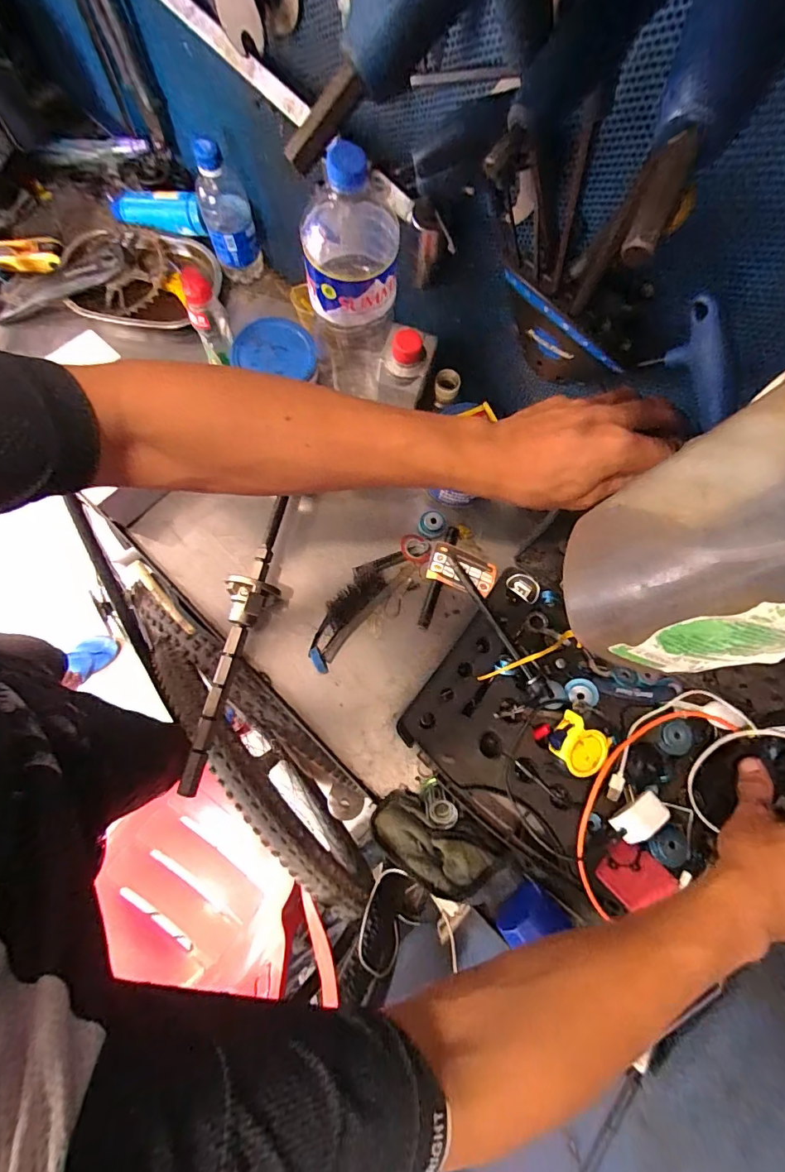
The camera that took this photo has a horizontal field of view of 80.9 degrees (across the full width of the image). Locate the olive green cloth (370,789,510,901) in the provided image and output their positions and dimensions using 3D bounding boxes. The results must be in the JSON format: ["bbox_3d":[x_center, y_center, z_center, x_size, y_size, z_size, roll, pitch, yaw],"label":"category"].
[{"bbox_3d":[0.048,0.278,0.502,0.138,0.045,0.085,26,76,5],"label":"olive green cloth"}]

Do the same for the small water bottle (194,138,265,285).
[{"bbox_3d":[-0.219,-0.490,0.615,0.062,0.151,0.051,-17,78,-7],"label":"small water bottle"}]

